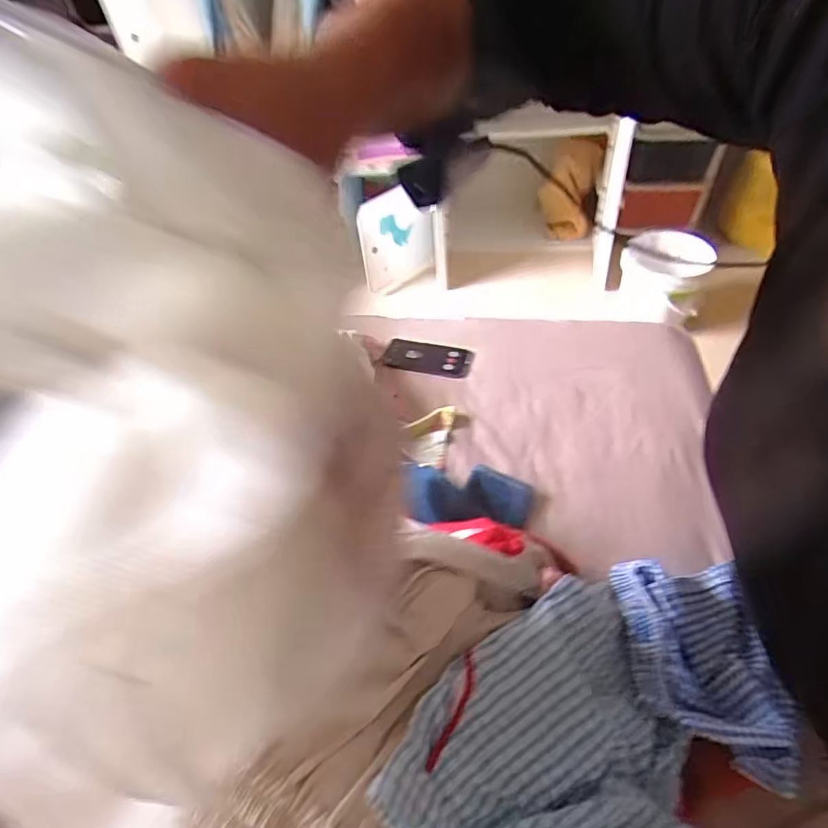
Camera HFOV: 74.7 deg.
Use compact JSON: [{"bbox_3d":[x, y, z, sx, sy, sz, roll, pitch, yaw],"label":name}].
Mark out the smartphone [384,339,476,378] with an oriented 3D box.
[{"bbox_3d":[0.027,-0.101,0.985,0.155,0.011,0.064,10,68,11],"label":"smartphone"}]

